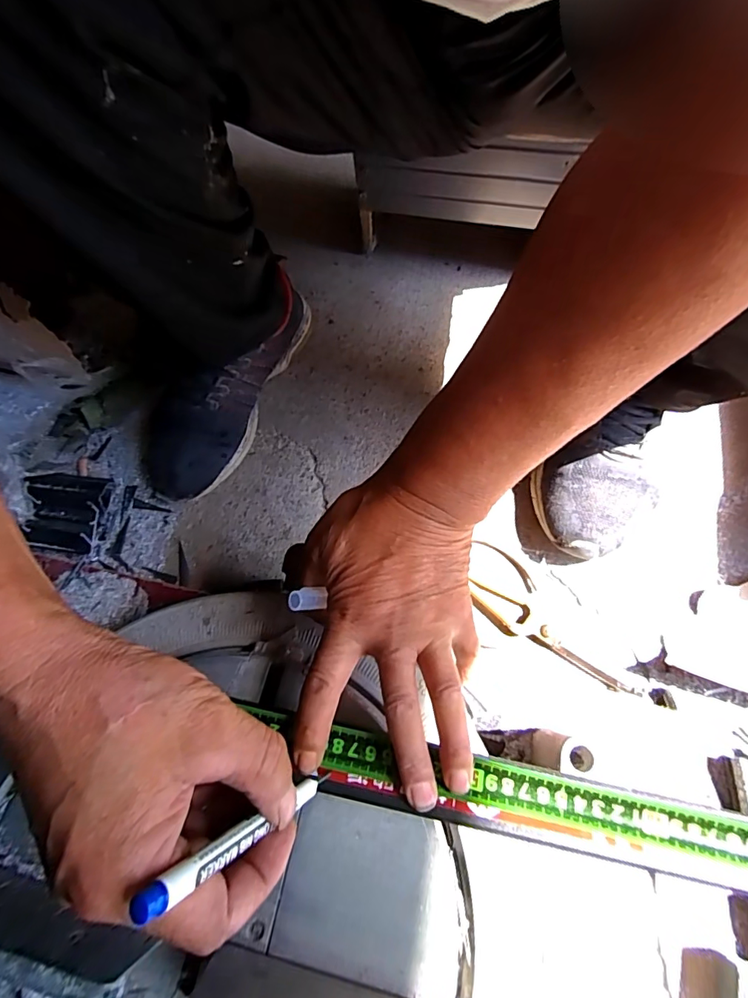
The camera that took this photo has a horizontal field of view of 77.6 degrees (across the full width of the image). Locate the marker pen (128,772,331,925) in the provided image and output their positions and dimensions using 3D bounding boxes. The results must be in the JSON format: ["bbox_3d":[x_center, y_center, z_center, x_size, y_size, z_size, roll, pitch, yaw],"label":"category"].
[{"bbox_3d":[-0.052,0.147,0.210,0.011,0.128,0.009,-36,67,9],"label":"marker pen"}]

